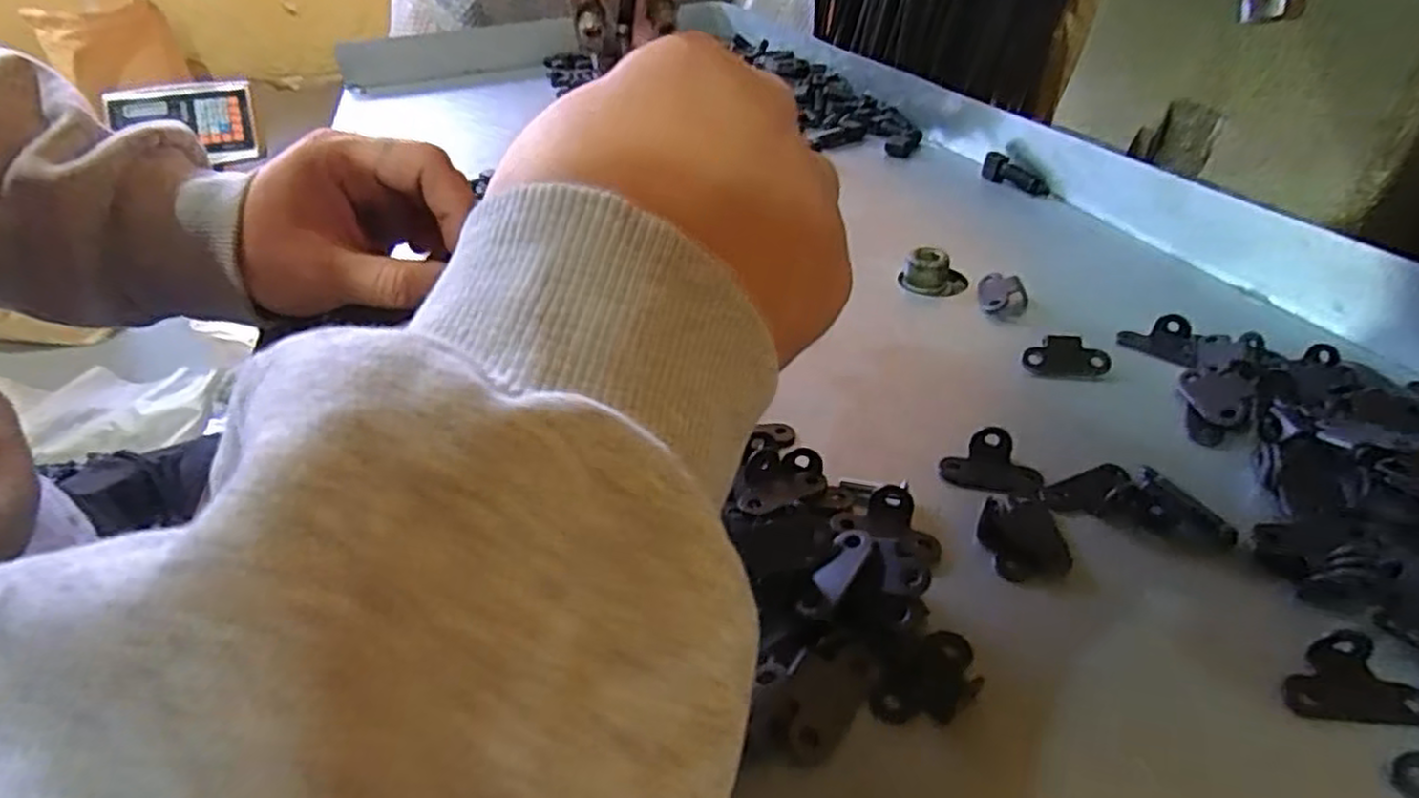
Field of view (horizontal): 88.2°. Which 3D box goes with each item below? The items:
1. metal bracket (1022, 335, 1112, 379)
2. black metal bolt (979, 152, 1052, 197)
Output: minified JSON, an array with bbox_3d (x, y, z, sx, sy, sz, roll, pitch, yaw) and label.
[{"bbox_3d":[0.127,-0.015,0.263,0.028,0.010,0.017,2,39,-5],"label":"metal bracket"},{"bbox_3d":[0.170,-0.124,0.407,0.012,0.013,0.040,-24,42,-26],"label":"black metal bolt"}]

